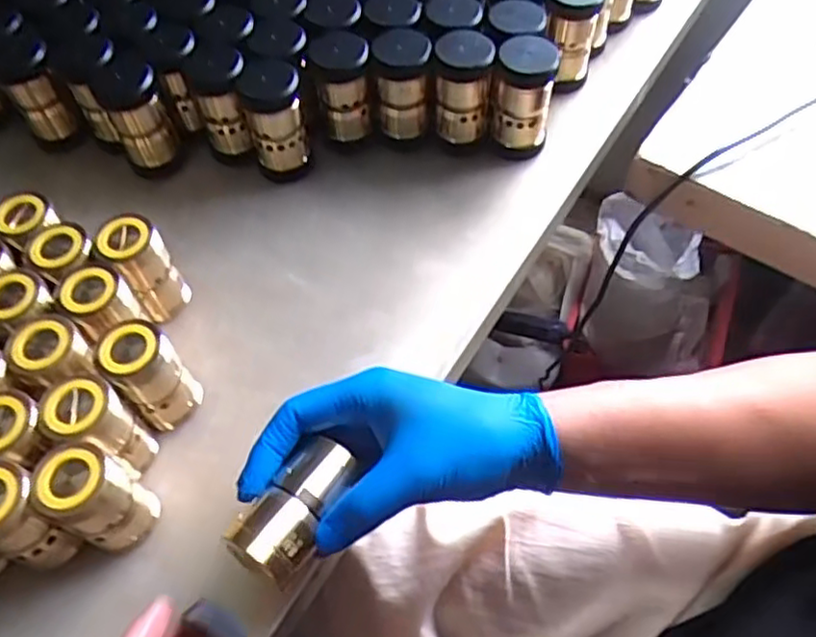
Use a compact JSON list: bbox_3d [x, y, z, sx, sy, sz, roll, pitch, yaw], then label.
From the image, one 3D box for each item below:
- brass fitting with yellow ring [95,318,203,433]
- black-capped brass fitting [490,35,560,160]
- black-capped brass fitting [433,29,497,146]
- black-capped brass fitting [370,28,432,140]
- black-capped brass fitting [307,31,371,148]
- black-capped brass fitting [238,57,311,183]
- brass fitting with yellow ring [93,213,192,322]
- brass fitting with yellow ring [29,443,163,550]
[{"bbox_3d":[-0.156,0.035,0.413,0.036,0.076,0.037,-1,57,2],"label":"brass fitting with yellow ring"},{"bbox_3d":[0.085,-0.162,0.504,0.043,0.081,0.039,12,58,10],"label":"black-capped brass fitting"},{"bbox_3d":[0.042,-0.170,0.510,0.041,0.076,0.036,9,58,8],"label":"black-capped brass fitting"},{"bbox_3d":[-0.003,-0.175,0.517,0.041,0.074,0.041,-2,57,1],"label":"black-capped brass fitting"},{"bbox_3d":[-0.049,-0.173,0.522,0.039,0.079,0.034,-16,58,-8],"label":"black-capped brass fitting"},{"bbox_3d":[-0.099,-0.147,0.512,0.041,0.084,0.044,-16,58,-8],"label":"black-capped brass fitting"},{"bbox_3d":[-0.175,-0.032,0.456,0.035,0.075,0.034,-1,57,2],"label":"brass fitting with yellow ring"},{"bbox_3d":[-0.169,0.099,0.373,0.037,0.075,0.040,19,60,14],"label":"brass fitting with yellow ring"}]

